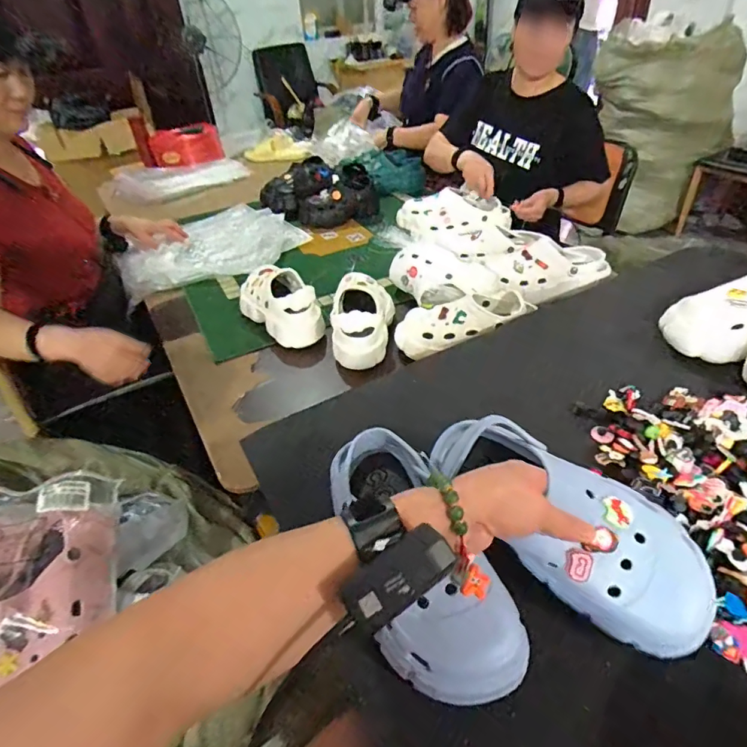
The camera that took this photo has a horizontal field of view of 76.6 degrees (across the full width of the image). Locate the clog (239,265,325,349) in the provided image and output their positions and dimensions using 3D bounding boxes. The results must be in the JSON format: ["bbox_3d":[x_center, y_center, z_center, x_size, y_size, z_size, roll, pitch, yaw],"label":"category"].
[{"bbox_3d":[-0.204,-0.151,1.003,0.117,0.094,0.224,-26,43,-23],"label":"clog"}]

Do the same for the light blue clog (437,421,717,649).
[{"bbox_3d":[0.159,0.126,0.418,0.104,0.080,0.253,-32,55,-28],"label":"light blue clog"}]

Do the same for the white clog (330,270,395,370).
[{"bbox_3d":[-0.021,-0.119,0.954,0.116,0.098,0.222,-3,39,4],"label":"white clog"}]

